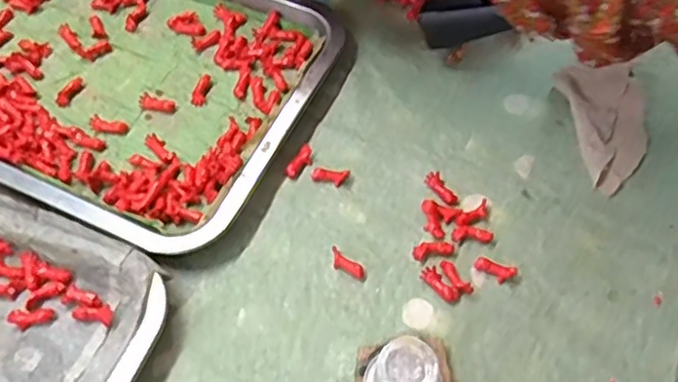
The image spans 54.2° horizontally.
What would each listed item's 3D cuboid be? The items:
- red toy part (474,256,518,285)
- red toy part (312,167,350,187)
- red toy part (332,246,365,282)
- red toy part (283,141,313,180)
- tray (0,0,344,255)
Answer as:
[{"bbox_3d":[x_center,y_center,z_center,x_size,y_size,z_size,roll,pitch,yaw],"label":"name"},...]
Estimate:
[{"bbox_3d":[0.088,0.045,0.371,0.023,0.005,0.013,8,60,6],"label":"red toy part"},{"bbox_3d":[-0.005,-0.009,0.407,0.022,0.004,0.012,13,61,9],"label":"red toy part"},{"bbox_3d":[0.004,0.042,0.375,0.024,0.007,0.009,37,66,5],"label":"red toy part"},{"bbox_3d":[-0.024,-0.018,0.411,0.010,0.006,0.024,24,63,15],"label":"red toy part"},{"bbox_3d":[-0.178,-0.093,0.450,0.324,0.020,0.208,22,63,14],"label":"tray"}]

